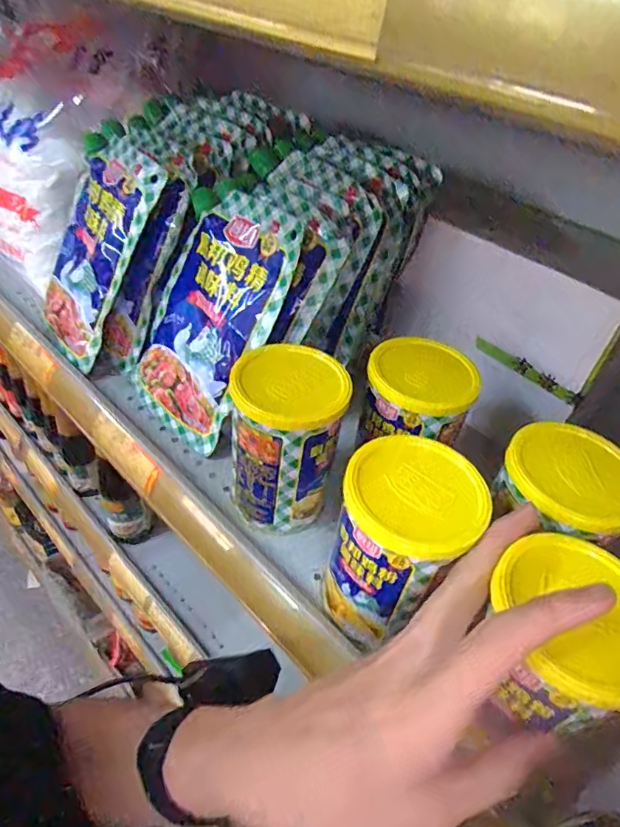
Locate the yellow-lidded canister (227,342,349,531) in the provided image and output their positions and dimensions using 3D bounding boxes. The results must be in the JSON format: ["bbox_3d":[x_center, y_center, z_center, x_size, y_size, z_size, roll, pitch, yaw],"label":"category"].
[{"bbox_3d":[-0.017,0.019,0.348,0.076,0.115,0.069,1,44,-6],"label":"yellow-lidded canister"}]

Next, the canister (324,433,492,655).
[{"bbox_3d":[0.049,0.075,0.294,0.070,0.104,0.071,3,44,-3],"label":"canister"}]

